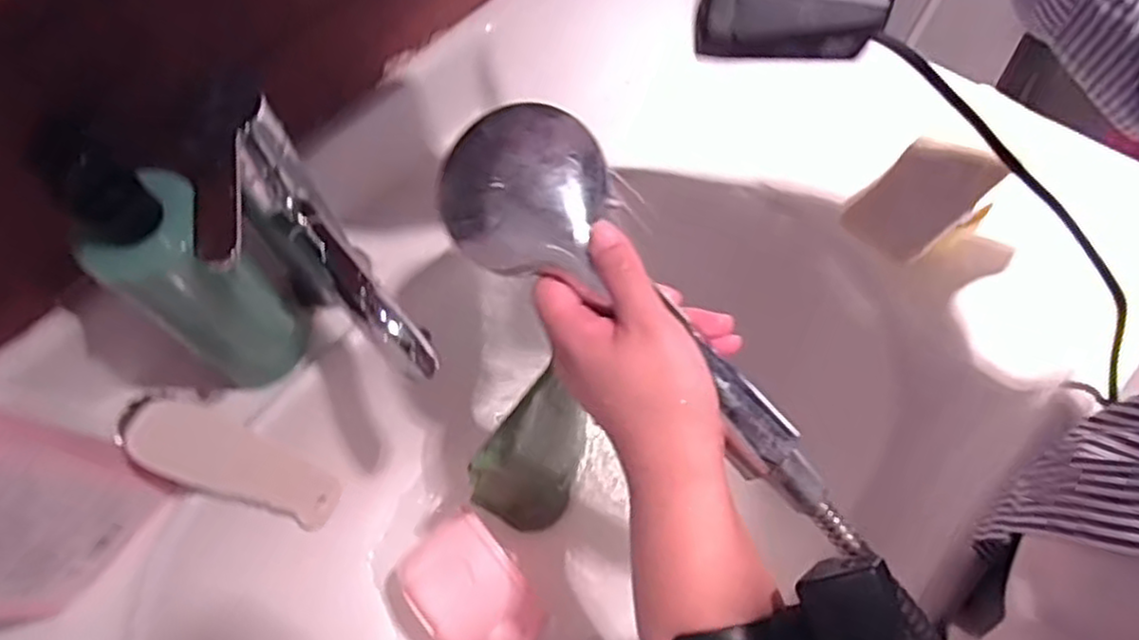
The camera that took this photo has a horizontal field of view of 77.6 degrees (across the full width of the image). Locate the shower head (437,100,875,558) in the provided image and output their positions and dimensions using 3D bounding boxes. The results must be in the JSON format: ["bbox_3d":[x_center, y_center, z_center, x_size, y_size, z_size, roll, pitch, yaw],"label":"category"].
[{"bbox_3d":[0.042,0.003,0.344,0.260,0.057,0.063,46,69,4],"label":"shower head"}]

